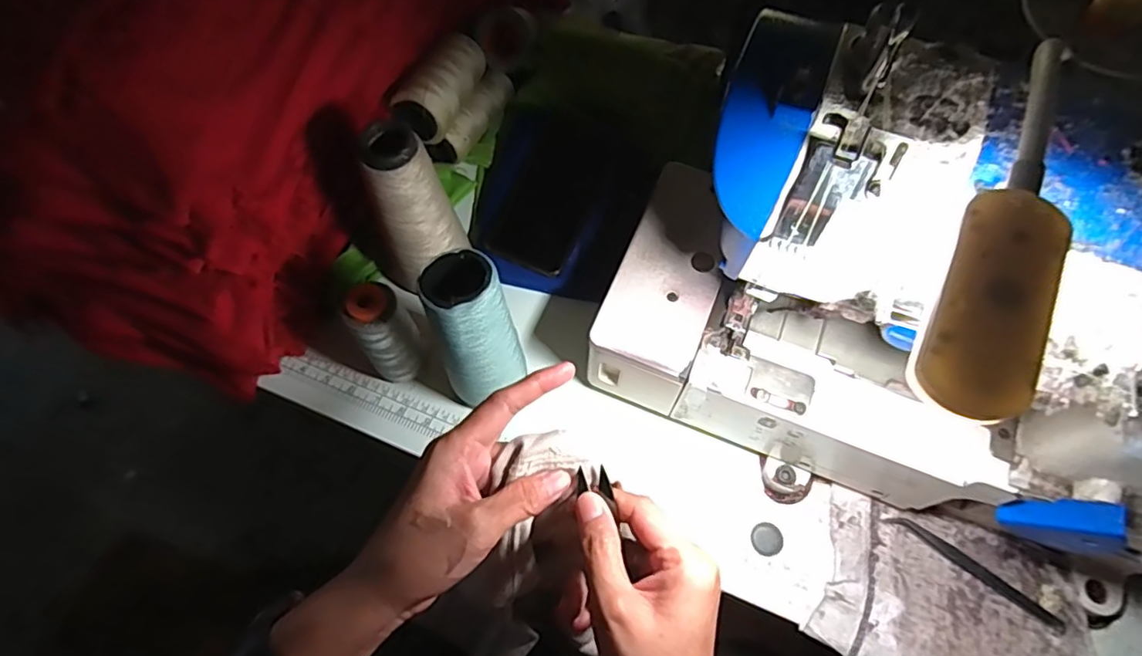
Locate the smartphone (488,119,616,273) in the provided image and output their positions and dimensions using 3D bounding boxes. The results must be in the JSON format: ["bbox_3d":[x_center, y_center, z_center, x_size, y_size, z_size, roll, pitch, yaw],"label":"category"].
[{"bbox_3d":[-0.018,-0.119,0.556,0.074,0.011,0.132,26,85,0],"label":"smartphone"}]

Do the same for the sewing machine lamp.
[{"bbox_3d":[0.150,-0.036,0.200,0.033,0.022,0.143,25,68,12],"label":"sewing machine lamp"}]

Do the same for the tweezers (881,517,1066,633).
[{"bbox_3d":[0.311,0.184,0.458,0.138,0.010,0.013,32,69,14],"label":"tweezers"}]

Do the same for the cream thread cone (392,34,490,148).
[{"bbox_3d":[-0.124,-0.231,0.569,0.047,0.048,0.119,23,67,11],"label":"cream thread cone"}]

